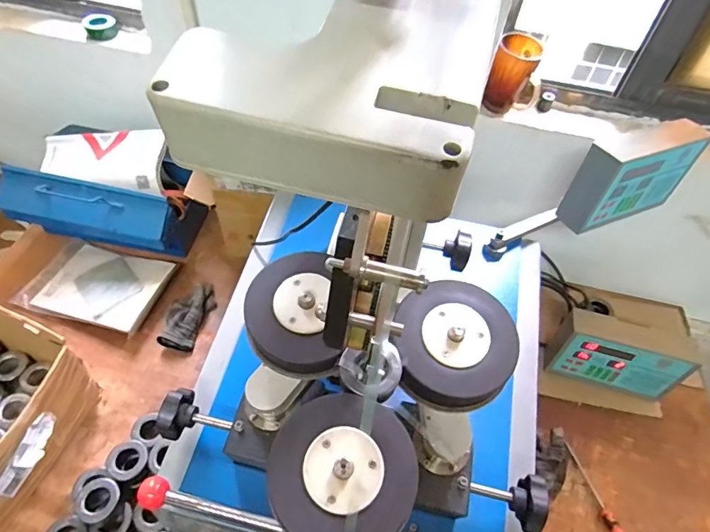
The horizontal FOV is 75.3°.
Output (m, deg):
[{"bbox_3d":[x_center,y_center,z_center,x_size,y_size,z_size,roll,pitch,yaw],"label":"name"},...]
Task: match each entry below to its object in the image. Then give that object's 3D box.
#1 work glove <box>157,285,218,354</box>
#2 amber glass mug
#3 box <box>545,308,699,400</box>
[{"bbox_3d":[-0.349,0.101,0.961,0.083,0.035,0.155,15,51,7],"label":"work glove"},{"bbox_3d":[0.293,-0.335,0.840,0.092,0.131,0.074,23,53,13],"label":"amber glass mug"},{"bbox_3d":[0.506,0.173,0.901,0.229,0.140,0.084,16,51,7],"label":"box"}]

